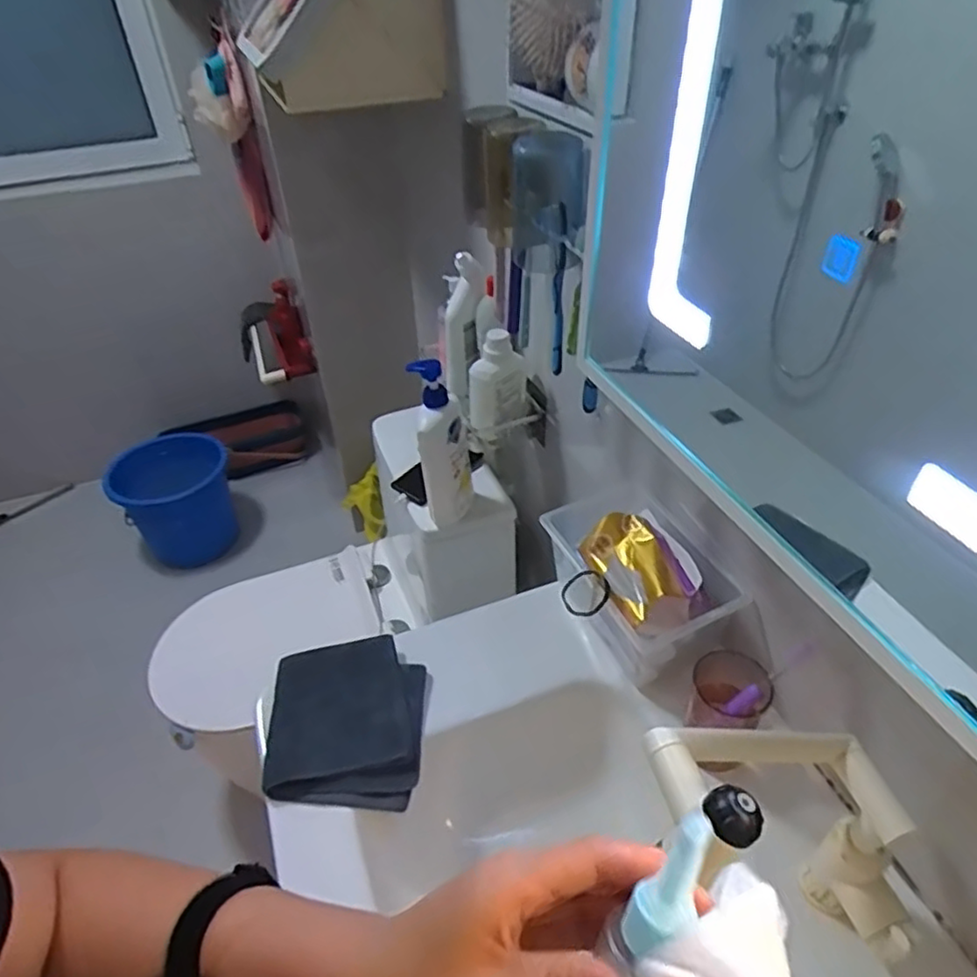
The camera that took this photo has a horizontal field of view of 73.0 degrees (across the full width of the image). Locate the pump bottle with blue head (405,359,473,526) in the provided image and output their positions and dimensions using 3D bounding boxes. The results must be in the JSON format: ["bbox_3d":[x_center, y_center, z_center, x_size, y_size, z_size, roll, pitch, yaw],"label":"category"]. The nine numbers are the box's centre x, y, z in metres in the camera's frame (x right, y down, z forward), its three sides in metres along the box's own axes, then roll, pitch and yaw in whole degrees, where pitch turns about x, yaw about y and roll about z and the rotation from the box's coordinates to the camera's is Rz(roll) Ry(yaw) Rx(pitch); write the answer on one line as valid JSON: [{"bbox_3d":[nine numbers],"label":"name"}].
[{"bbox_3d":[-0.066,-0.065,0.987,0.074,0.264,0.070,-7,40,-5],"label":"pump bottle with blue head"}]

